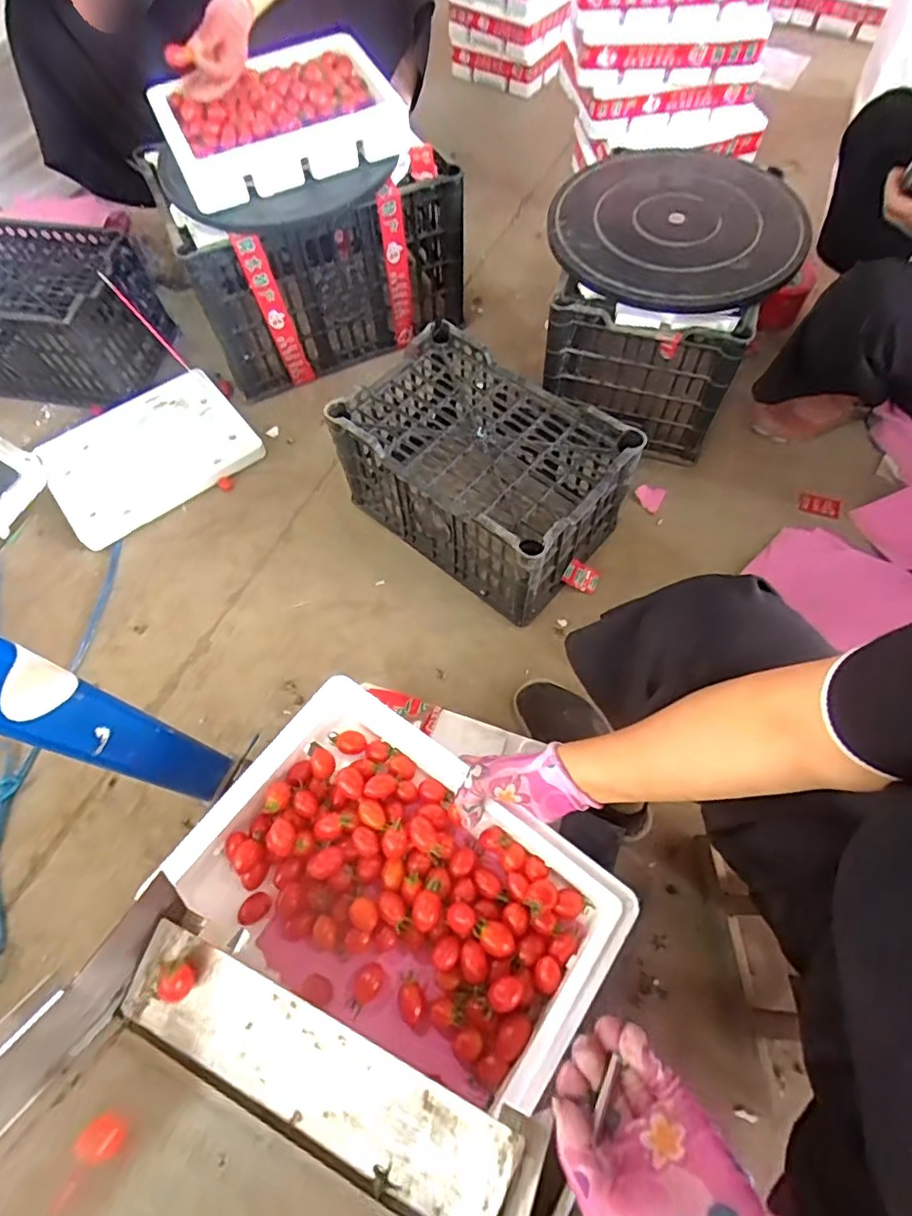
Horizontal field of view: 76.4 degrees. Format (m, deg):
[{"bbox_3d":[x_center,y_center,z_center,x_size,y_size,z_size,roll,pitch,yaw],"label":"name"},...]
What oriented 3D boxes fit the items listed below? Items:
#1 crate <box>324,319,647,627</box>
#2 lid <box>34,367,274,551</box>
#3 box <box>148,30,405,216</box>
[{"bbox_3d":[0.041,-0.209,0.921,0.386,0.214,0.254,38,72,18],"label":"crate"},{"bbox_3d":[-0.564,-0.288,1.070,0.348,0.035,0.266,-35,68,-13],"label":"lid"},{"bbox_3d":[-0.258,-0.756,0.896,0.371,0.084,0.259,-24,66,-9],"label":"box"}]

